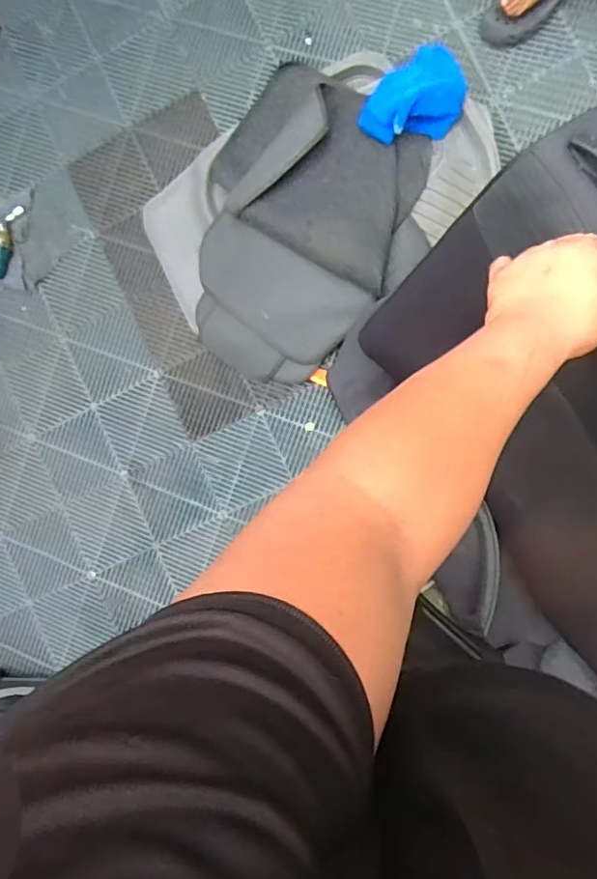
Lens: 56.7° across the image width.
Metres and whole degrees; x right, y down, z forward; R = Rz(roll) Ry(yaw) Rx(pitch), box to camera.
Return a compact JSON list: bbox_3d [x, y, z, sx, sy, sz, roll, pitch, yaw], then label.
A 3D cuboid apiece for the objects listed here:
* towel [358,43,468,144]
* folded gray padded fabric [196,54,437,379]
[{"bbox_3d":[0.242,-0.741,1.188,0.222,0.071,0.160,-3,92,9],"label":"towel"},{"bbox_3d":[-0.015,-0.481,1.293,0.548,0.099,0.655,41,96,7],"label":"folded gray padded fabric"}]

